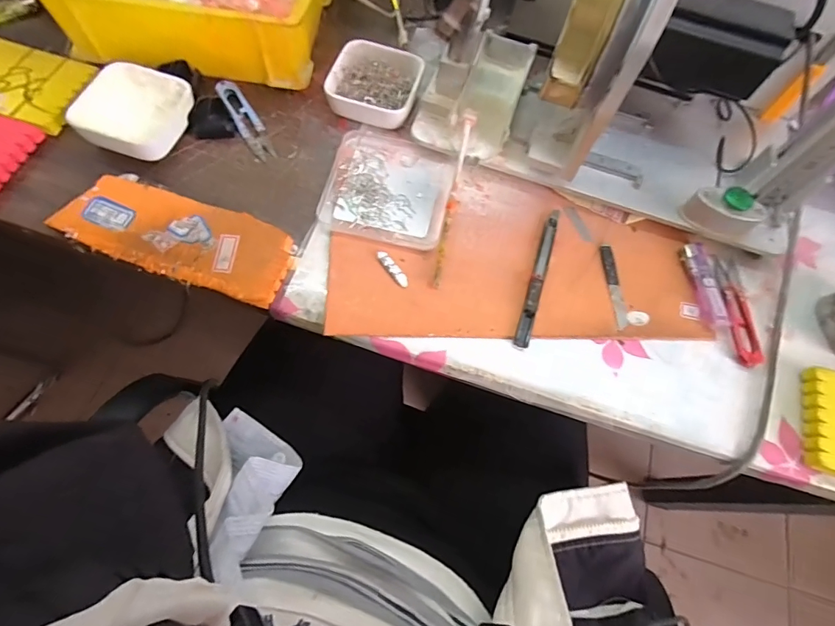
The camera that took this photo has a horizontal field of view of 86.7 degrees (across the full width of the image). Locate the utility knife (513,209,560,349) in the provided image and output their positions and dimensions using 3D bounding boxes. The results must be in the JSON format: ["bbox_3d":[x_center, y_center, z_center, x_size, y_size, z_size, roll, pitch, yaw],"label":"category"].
[{"bbox_3d":[0.103,-0.033,0.372,0.012,0.010,0.133,19,67,3],"label":"utility knife"}]

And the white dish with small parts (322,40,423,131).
[{"bbox_3d":[-0.041,-0.218,0.426,0.081,0.022,0.081,17,67,2],"label":"white dish with small parts"}]

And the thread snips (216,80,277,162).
[{"bbox_3d":[-0.163,-0.184,0.415,0.022,0.012,0.097,-30,73,-16],"label":"thread snips"}]

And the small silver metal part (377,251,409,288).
[{"bbox_3d":[-0.020,-0.037,0.365,0.010,0.004,0.038,-36,75,-17],"label":"small silver metal part"}]

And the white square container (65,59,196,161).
[{"bbox_3d":[-0.252,-0.181,0.396,0.082,0.033,0.085,14,67,1],"label":"white square container"}]

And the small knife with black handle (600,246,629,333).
[{"bbox_3d":[0.169,-0.024,0.378,0.011,0.004,0.079,-1,67,-5],"label":"small knife with black handle"}]

